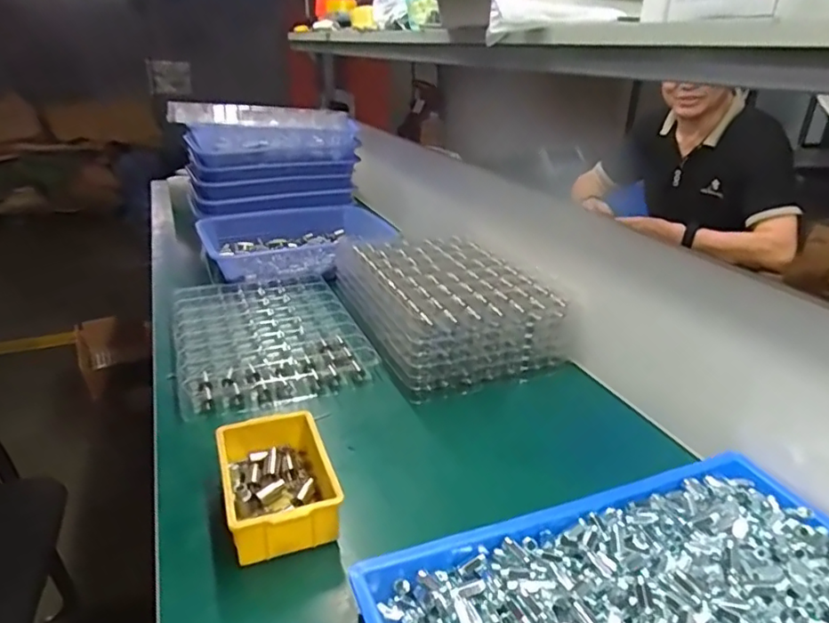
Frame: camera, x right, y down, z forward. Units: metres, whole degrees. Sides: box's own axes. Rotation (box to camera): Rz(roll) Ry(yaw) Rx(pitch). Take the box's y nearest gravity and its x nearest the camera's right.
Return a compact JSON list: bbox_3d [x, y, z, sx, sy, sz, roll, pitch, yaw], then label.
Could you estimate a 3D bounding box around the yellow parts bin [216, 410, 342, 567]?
[{"bbox_3d":[-0.133,0.167,0.549,0.096,0.056,0.150,-9,27,-20],"label":"yellow parts bin"}]

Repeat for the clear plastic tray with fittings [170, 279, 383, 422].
[{"bbox_3d":[-0.230,0.030,0.861,0.256,0.030,0.345,-10,27,-21],"label":"clear plastic tray with fittings"}]

